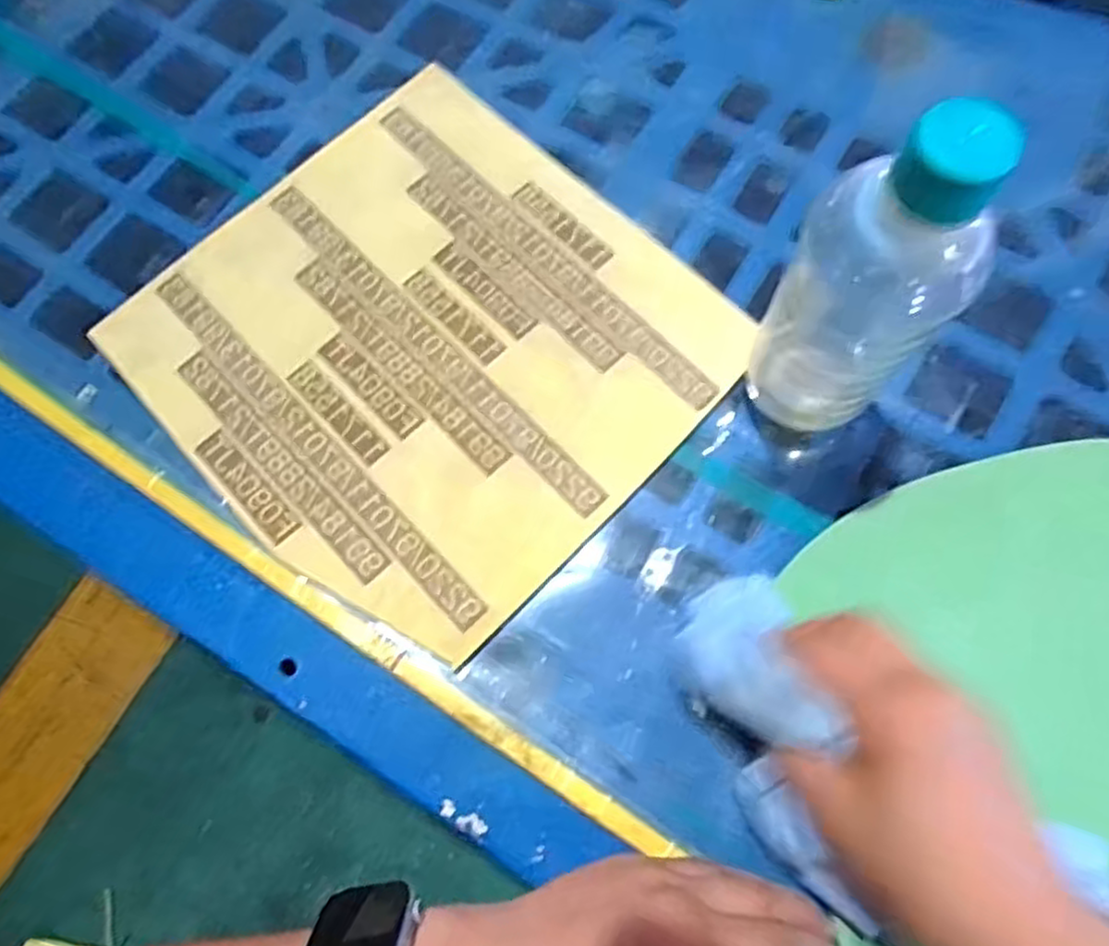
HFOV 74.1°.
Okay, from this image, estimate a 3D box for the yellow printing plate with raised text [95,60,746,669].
[{"bbox_3d":[-0.068,-0.069,0.387,0.263,0.010,0.246,43,79,13],"label":"yellow printing plate with raised text"}]

